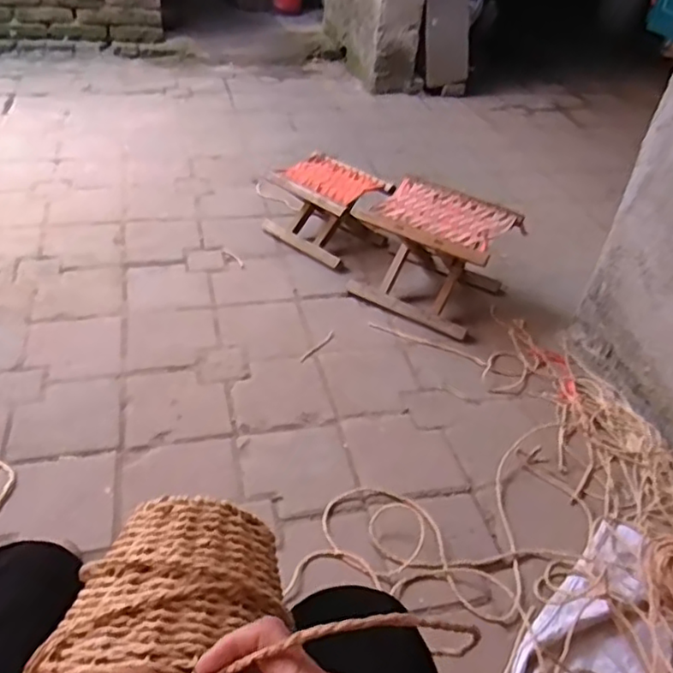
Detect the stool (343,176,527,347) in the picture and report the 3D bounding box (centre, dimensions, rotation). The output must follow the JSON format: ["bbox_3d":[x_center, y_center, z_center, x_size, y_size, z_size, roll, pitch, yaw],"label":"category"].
[{"bbox_3d":[0.235,-0.211,1.573,0.335,0.236,0.288,25,42,20],"label":"stool"}]

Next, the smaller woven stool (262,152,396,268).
[{"bbox_3d":[-0.042,-0.353,1.742,0.289,0.195,0.223,32,45,27],"label":"smaller woven stool"}]

